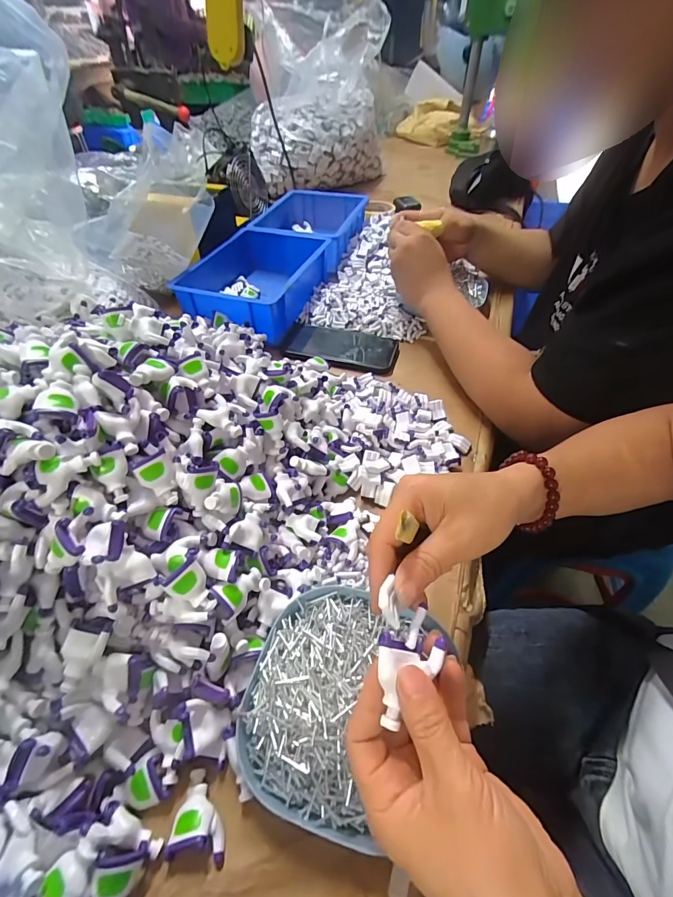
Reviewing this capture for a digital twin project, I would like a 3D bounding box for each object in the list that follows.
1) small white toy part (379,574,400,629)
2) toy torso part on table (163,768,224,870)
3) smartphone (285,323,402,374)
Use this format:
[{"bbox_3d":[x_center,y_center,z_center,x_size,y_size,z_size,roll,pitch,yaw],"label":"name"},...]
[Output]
[{"bbox_3d":[0.028,0.082,0.217,0.010,0.010,0.026,3,48,2],"label":"small white toy part"},{"bbox_3d":[-0.083,0.229,0.252,0.032,0.015,0.042,5,48,4],"label":"toy torso part on table"},{"bbox_3d":[0.004,-0.148,0.579,0.166,0.014,0.083,16,50,13],"label":"smartphone"}]

